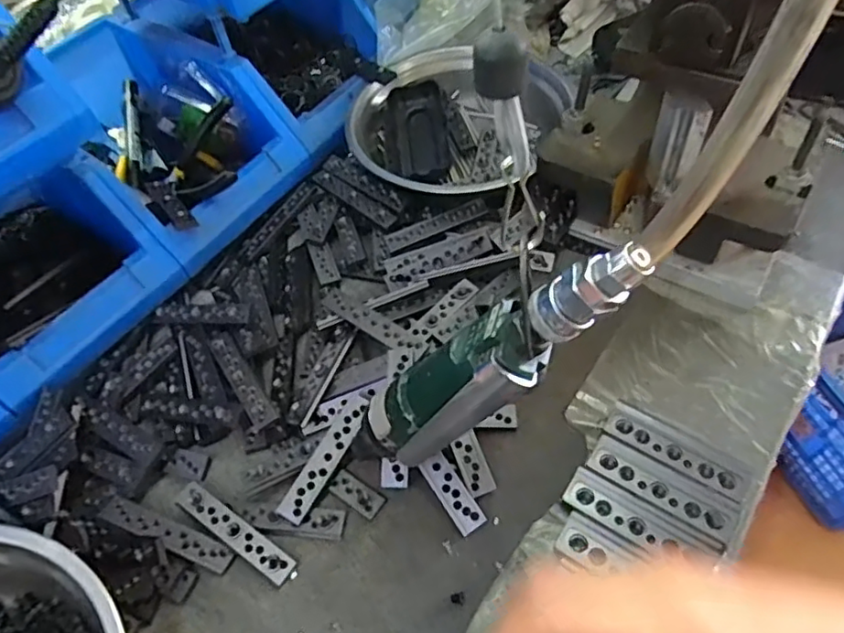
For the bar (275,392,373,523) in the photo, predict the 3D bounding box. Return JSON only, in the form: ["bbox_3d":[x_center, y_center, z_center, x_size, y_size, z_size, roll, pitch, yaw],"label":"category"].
[{"bbox_3d":[-0.062,0.091,0.395,0.017,0.005,0.091,27,69,15],"label":"bar"}]

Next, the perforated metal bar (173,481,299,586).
[{"bbox_3d":[-0.116,0.135,0.379,0.088,0.004,0.018,31,61,18],"label":"perforated metal bar"}]

